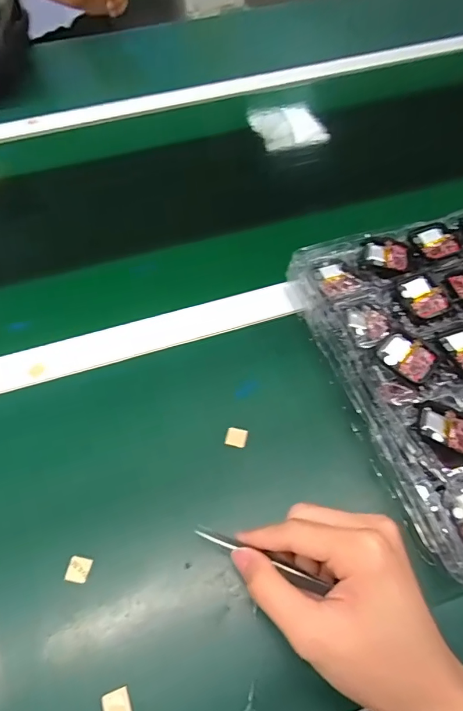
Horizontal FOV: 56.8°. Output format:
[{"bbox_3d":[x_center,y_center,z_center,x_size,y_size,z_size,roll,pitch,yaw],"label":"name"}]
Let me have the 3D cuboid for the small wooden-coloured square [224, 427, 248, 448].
[{"bbox_3d":[0.004,0.068,0.358,0.017,0.004,0.016,8,57,8],"label":"small wooden-coloured square"}]

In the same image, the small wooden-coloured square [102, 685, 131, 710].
[{"bbox_3d":[-0.071,0.218,0.266,0.016,0.004,0.016,-18,57,-9],"label":"small wooden-coloured square"}]

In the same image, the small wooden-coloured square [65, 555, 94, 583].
[{"bbox_3d":[-0.110,0.154,0.308,0.016,0.004,0.017,9,57,8],"label":"small wooden-coloured square"}]

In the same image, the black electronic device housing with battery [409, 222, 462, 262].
[{"bbox_3d":[0.189,-0.103,0.397,0.037,0.014,0.045,-16,57,-8],"label":"black electronic device housing with battery"}]

